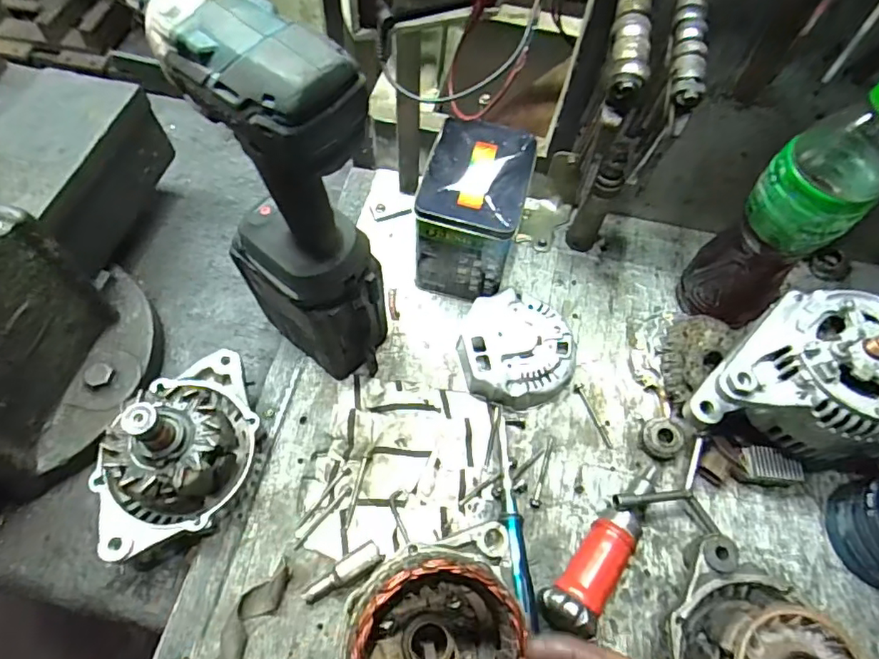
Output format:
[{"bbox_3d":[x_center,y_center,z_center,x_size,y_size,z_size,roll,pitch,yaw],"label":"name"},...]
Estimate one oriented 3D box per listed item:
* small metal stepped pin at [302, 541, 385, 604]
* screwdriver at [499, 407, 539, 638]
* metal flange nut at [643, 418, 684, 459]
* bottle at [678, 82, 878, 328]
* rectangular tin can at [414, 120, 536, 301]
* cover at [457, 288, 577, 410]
[{"bbox_3d":[-0.077,0.195,0.444,0.067,0.017,0.019,-27,67,-16],"label":"small metal stepped pin"},{"bbox_3d":[0.063,0.162,0.470,0.016,0.017,0.193,-4,58,-5],"label":"screwdriver"},{"bbox_3d":[0.204,0.100,0.508,0.033,0.022,0.036,1,62,-2],"label":"metal flange nut"},{"bbox_3d":[0.291,-0.089,0.469,0.076,0.273,0.065,41,68,17],"label":"bottle"},{"bbox_3d":[0.034,-0.113,0.554,0.088,0.128,0.122,14,62,5],"label":"rectangular tin can"},{"bbox_3d":[0.075,0.018,0.537,0.107,0.039,0.109,-8,63,-7],"label":"cover"}]

